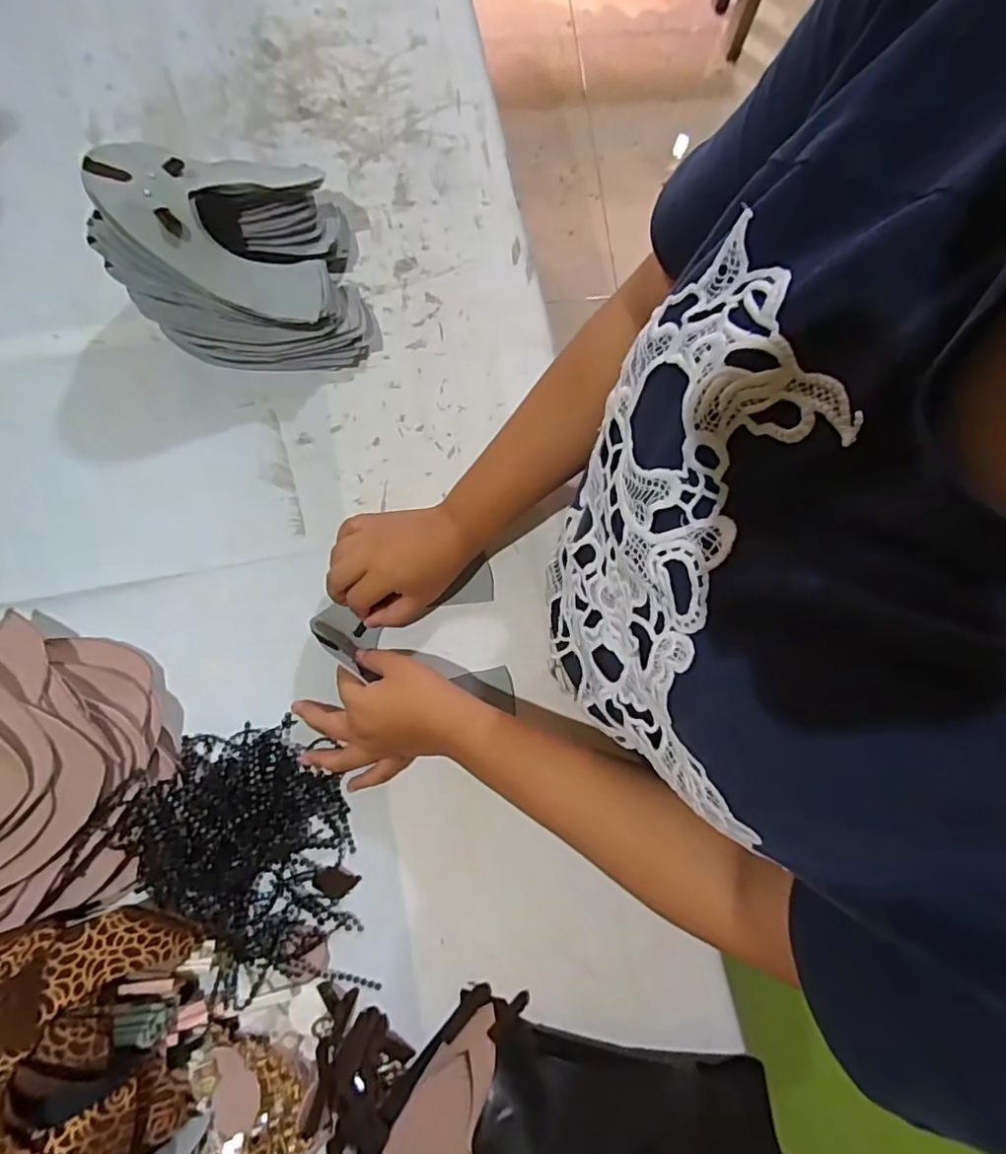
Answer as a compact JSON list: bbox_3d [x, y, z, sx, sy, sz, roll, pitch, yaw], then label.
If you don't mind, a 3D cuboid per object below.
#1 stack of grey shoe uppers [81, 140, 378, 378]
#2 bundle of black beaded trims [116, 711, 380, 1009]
[{"bbox_3d":[-0.222,-0.267,0.472,0.184,0.118,0.165,-15,79,-4],"label":"stack of grey shoe uppers"},{"bbox_3d":[-0.191,0.214,0.418,0.147,0.033,0.196,-15,79,-4],"label":"bundle of black beaded trims"}]

